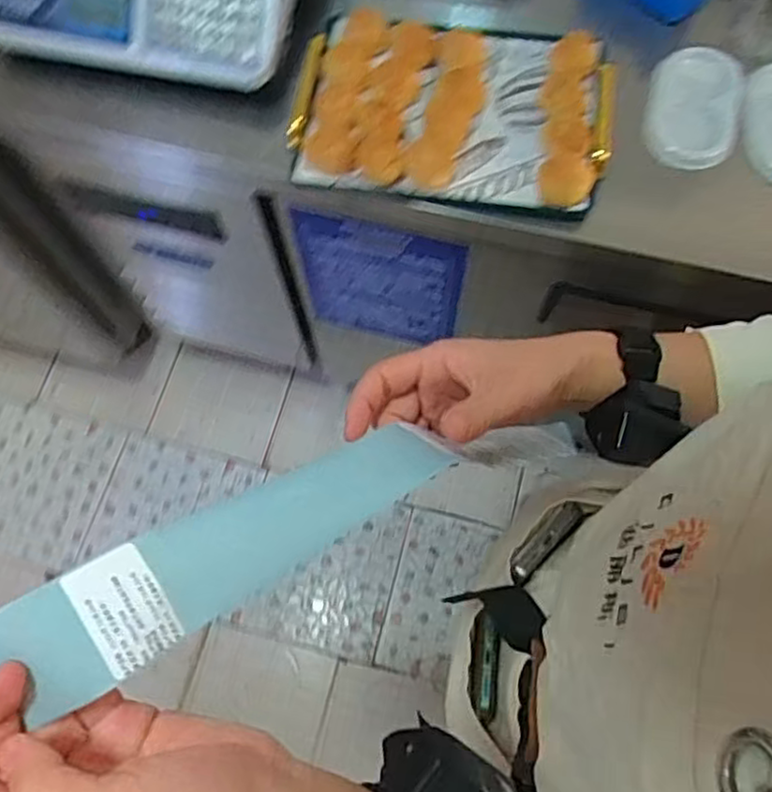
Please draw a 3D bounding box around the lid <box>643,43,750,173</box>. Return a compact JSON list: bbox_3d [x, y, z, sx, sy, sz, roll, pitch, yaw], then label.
[{"bbox_3d":[0.324,-0.303,0.735,0.095,0.026,0.151,12,71,5],"label":"lid"}]

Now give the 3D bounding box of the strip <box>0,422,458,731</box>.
[{"bbox_3d":[-0.057,0.062,0.313,0.221,0.015,0.043,-24,69,-38],"label":"strip"}]

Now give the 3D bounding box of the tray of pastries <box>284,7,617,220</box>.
[{"bbox_3d":[0.071,-0.299,0.716,0.307,0.034,0.219,10,71,4],"label":"tray of pastries"}]

